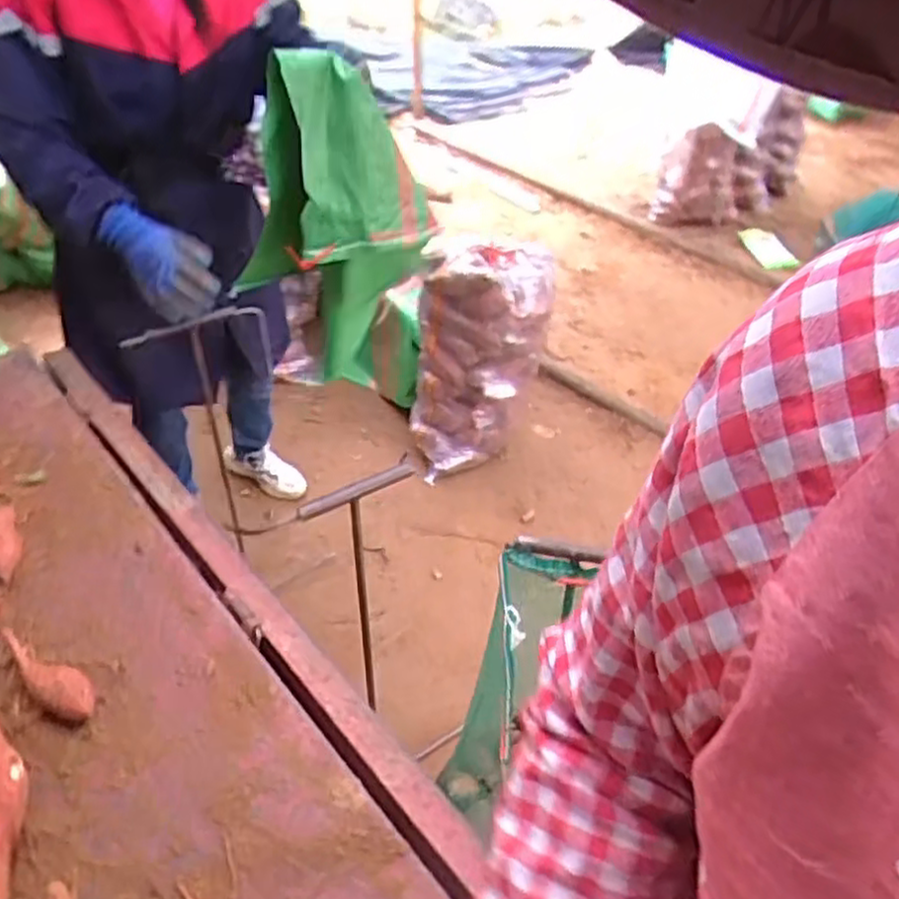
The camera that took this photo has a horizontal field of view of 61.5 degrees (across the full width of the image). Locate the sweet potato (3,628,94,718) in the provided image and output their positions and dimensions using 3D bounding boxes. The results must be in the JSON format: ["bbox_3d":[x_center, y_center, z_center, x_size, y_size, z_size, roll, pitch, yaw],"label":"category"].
[{"bbox_3d":[-0.389,0.216,0.723,0.133,0.041,0.034,24,43,22],"label":"sweet potato"}]

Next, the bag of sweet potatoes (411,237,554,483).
[{"bbox_3d":[0.078,-0.216,1.944,0.319,0.590,0.239,2,39,-3],"label":"bag of sweet potatoes"}]

